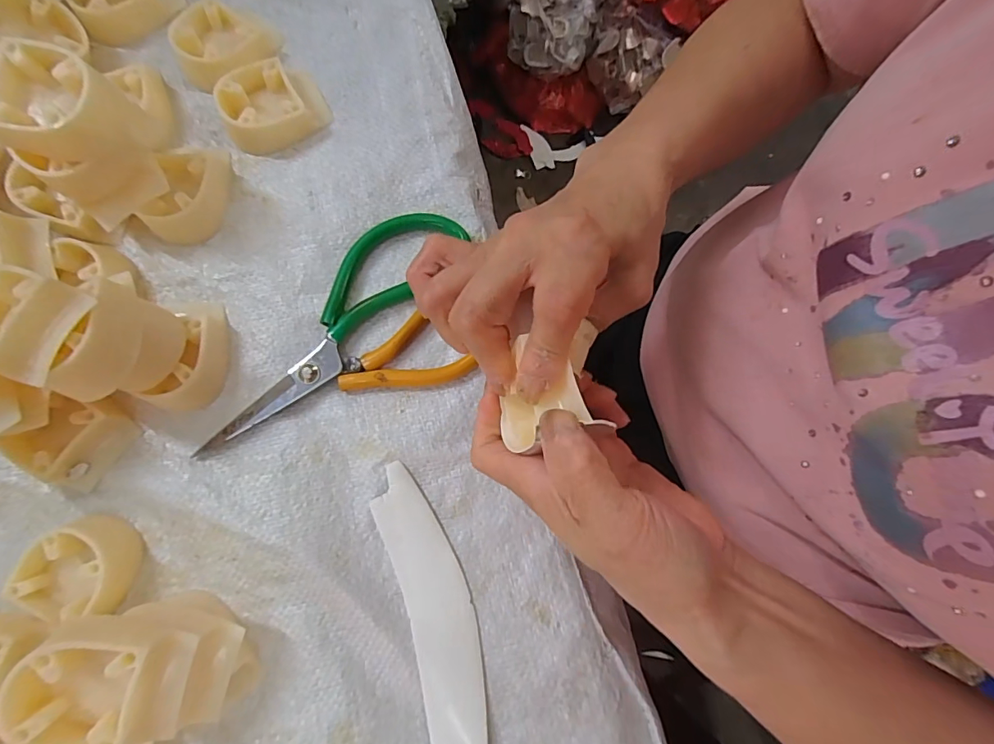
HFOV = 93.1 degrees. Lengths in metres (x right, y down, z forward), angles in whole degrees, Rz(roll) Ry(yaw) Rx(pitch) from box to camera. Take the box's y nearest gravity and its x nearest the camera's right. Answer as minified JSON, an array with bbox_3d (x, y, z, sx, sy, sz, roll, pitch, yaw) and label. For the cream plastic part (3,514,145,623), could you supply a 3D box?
[{"bbox_3d":[-0.219,0.101,0.244,0.054,0.020,0.047,-5,80,-2],"label":"cream plastic part"}]

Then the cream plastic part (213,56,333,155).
[{"bbox_3d":[-0.142,-0.168,0.294,0.061,0.021,0.049,-31,81,-6],"label":"cream plastic part"}]

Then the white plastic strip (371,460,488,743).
[{"bbox_3d":[-0.033,0.126,0.250,0.036,0.005,0.152,-17,80,-4],"label":"white plastic strip"}]

